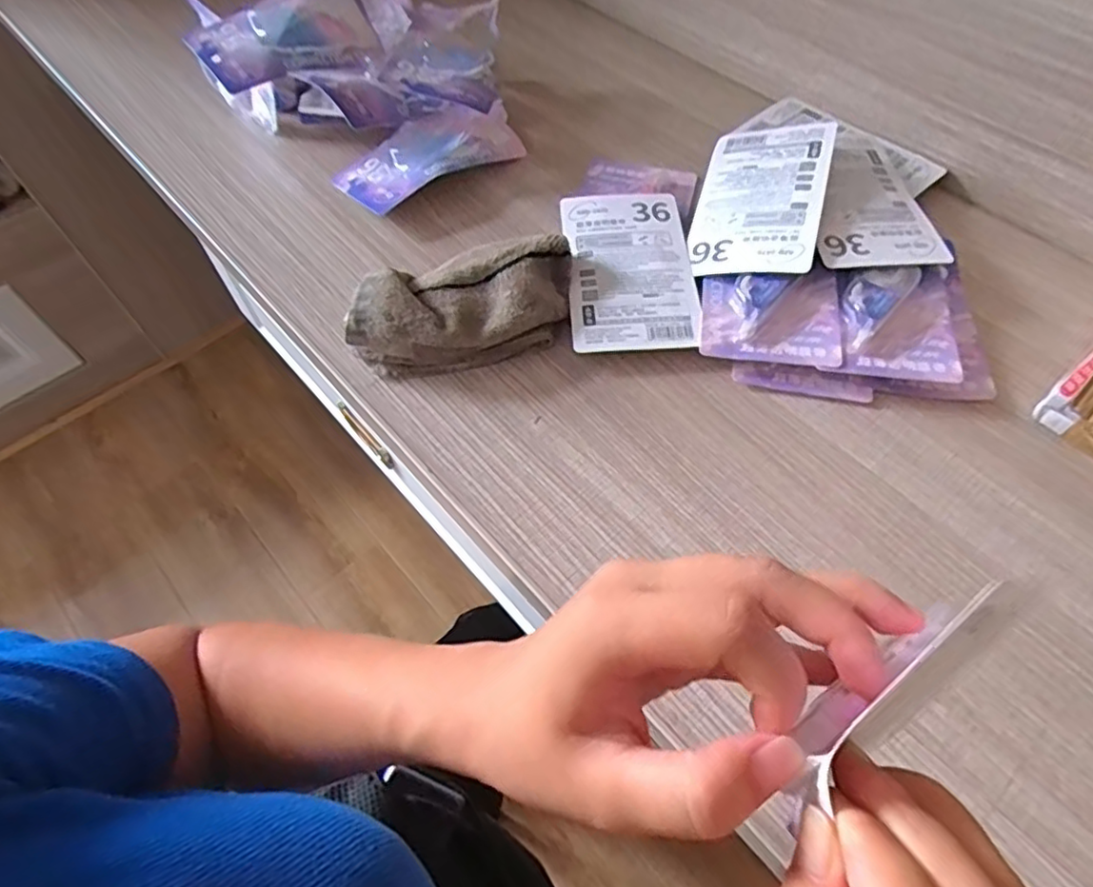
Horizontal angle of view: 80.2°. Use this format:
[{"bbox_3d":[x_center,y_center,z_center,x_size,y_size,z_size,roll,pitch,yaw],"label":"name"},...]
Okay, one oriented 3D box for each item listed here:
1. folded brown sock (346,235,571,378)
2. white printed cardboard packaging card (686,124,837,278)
[{"bbox_3d":[-0.058,-0.100,0.470,0.168,0.047,0.083,-17,59,-9],"label":"folded brown sock"},{"bbox_3d":[0.170,-0.197,0.516,0.095,0.006,0.165,6,62,27],"label":"white printed cardboard packaging card"}]

